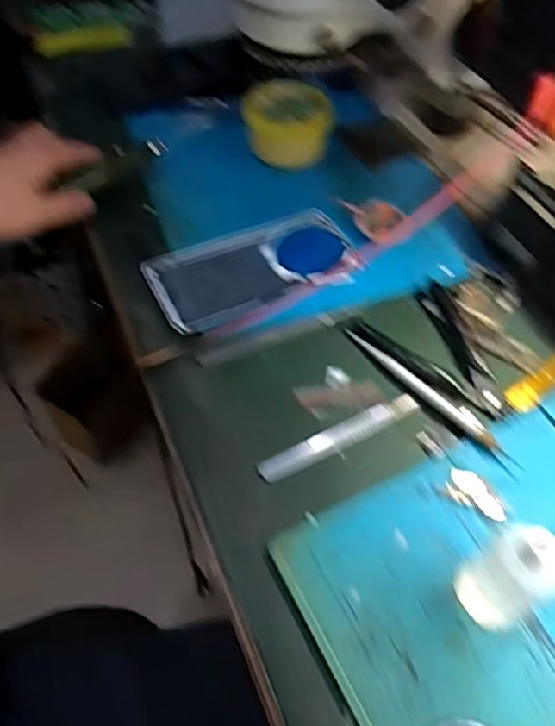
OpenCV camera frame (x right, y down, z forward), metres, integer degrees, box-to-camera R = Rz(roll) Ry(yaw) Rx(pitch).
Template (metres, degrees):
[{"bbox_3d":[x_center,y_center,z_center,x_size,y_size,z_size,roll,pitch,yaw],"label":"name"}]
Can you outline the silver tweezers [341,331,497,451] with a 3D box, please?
[{"bbox_3d":[0.100,0.014,0.408,0.017,0.004,0.123,-37,62,-24],"label":"silver tweezers"}]

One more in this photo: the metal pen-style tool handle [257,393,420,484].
[{"bbox_3d":[0.041,0.047,0.384,0.116,0.004,0.018,-24,58,-17],"label":"metal pen-style tool handle"}]

